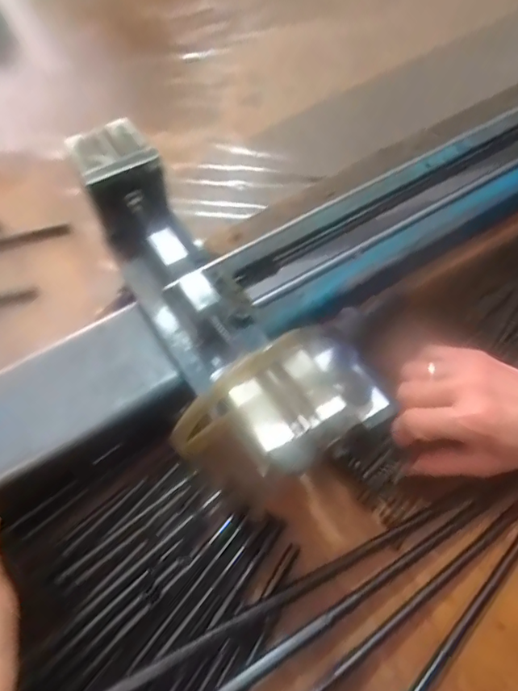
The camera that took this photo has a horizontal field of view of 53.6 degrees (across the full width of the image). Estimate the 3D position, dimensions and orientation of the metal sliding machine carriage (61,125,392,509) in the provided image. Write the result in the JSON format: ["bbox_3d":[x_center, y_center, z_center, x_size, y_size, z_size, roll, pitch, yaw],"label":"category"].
[{"bbox_3d":[-0.048,-0.028,0.334,0.101,0.074,0.275,-37,67,-18],"label":"metal sliding machine carriage"}]

